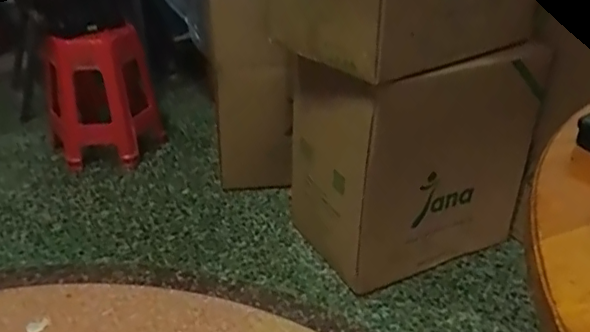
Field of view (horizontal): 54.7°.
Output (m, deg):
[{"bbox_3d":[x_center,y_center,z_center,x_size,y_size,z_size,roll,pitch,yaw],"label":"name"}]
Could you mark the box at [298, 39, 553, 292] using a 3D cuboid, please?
[{"bbox_3d":[0.315,-0.036,1.582,0.542,0.608,0.350,-11,32,-19],"label":"box"}]

